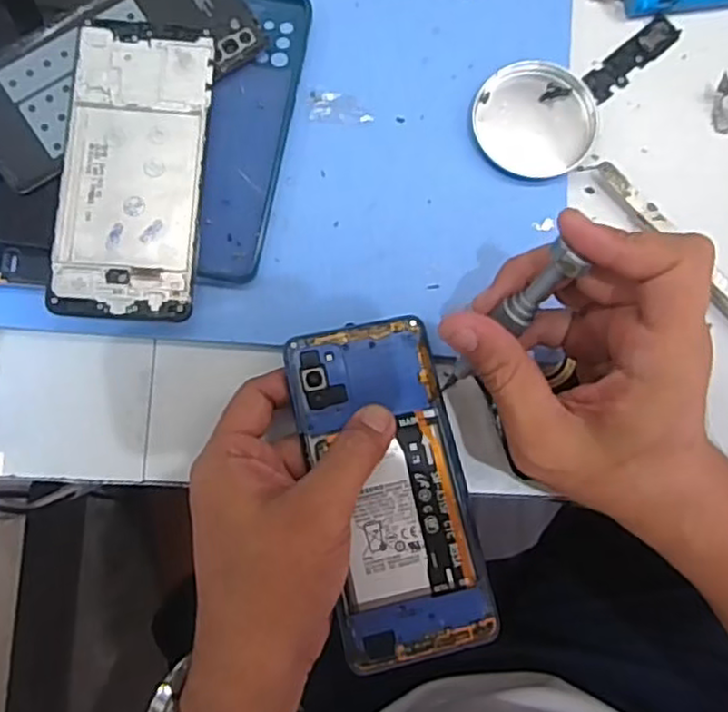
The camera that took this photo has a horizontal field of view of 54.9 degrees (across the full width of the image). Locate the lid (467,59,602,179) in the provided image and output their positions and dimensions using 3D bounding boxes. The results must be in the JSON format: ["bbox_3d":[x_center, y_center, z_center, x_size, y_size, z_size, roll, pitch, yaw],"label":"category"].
[{"bbox_3d":[0.091,-0.125,0.373,0.063,0.011,0.060,0,82,1],"label":"lid"}]

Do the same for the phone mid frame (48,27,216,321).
[{"bbox_3d":[-0.118,-0.095,0.356,0.070,0.004,0.151,3,82,-1],"label":"phone mid frame"}]

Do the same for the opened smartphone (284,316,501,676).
[{"bbox_3d":[0.012,0.062,0.334,0.069,0.011,0.157,-13,78,-1],"label":"opened smartphone"}]

